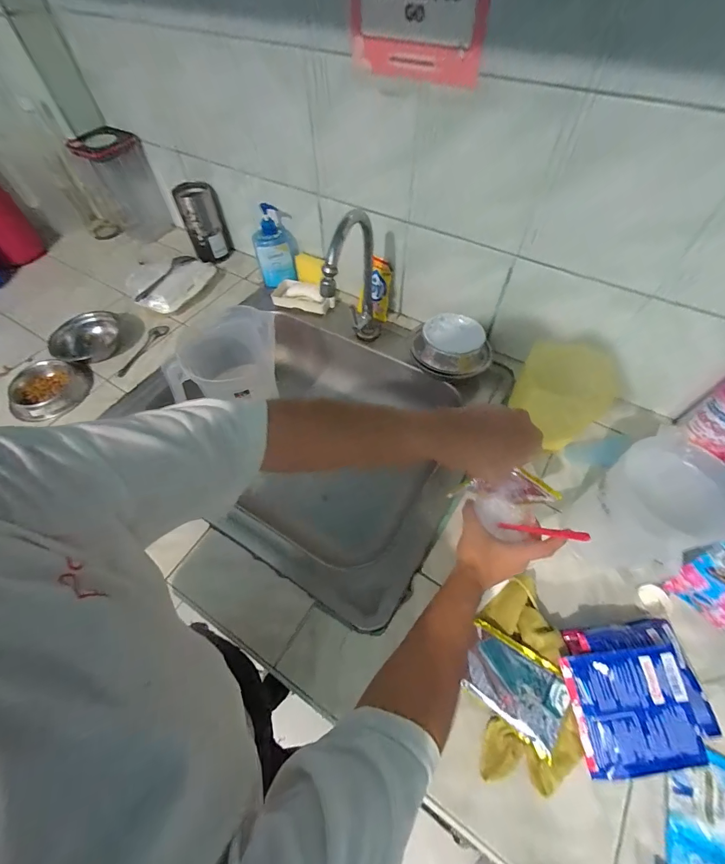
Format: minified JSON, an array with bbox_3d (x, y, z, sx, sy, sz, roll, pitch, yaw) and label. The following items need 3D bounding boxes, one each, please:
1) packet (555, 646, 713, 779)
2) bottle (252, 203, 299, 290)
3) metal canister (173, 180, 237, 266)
[{"bbox_3d":[0.300,0.303,0.396,0.133,0.028,0.113,-11,72,4],"label":"packet"},{"bbox_3d":[-0.192,-0.409,0.794,0.089,0.158,0.044,-9,57,-4],"label":"bottle"},{"bbox_3d":[-0.374,-0.494,0.863,0.090,0.162,0.072,-24,59,-13],"label":"metal canister"}]

